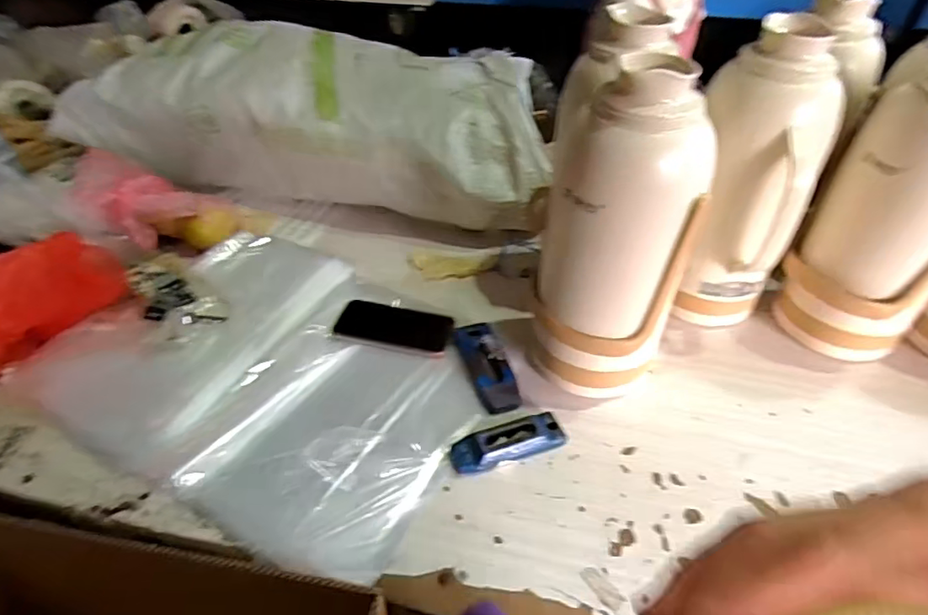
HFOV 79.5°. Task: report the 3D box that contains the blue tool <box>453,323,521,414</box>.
[{"bbox_3d":[0.030,0.073,0.732,0.053,0.022,0.146,-11,42,-13],"label":"blue tool"}]

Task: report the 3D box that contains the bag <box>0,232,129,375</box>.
[{"bbox_3d":[-0.576,-0.009,0.728,0.065,0.141,0.220,24,46,24],"label":"bag"}]

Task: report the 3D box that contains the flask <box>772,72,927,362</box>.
[{"bbox_3d":[0.537,-0.108,0.696,0.128,0.375,0.156,-20,45,-21],"label":"flask"}]

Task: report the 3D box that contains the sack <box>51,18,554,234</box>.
[{"bbox_3d":[-0.259,-0.349,1.027,0.806,0.234,0.339,9,42,10],"label":"sack"}]

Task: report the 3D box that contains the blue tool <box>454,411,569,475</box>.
[{"bbox_3d":[0.054,0.157,0.645,0.135,0.026,0.045,-15,43,-17],"label":"blue tool"}]

